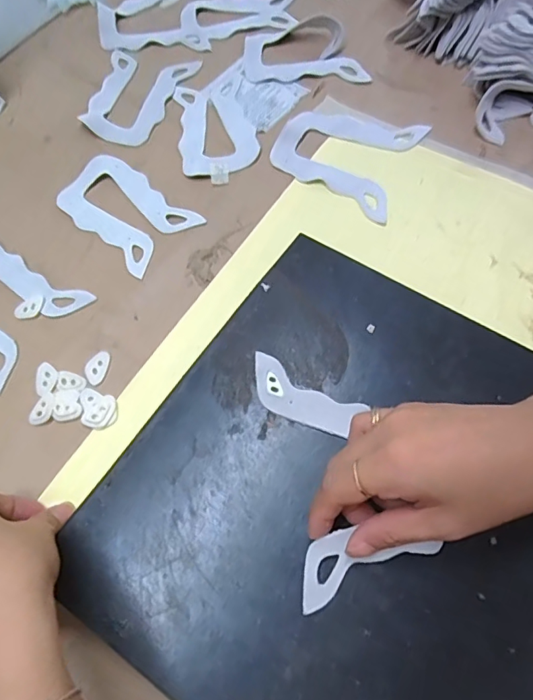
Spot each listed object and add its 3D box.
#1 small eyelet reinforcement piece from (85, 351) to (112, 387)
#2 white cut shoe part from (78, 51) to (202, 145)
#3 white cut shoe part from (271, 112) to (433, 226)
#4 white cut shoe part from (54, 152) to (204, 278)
[{"bbox_3d":[-0.129,0.013,0.370,0.016,0.004,0.026,5,67,5],"label":"small eyelet reinforcement piece"},{"bbox_3d":[-0.129,-0.254,0.485,0.094,0.007,0.122,11,68,8],"label":"white cut shoe part"},{"bbox_3d":[0.068,-0.178,0.438,0.119,0.009,0.107,22,70,12],"label":"white cut shoe part"},{"bbox_3d":[-0.124,-0.124,0.427,0.124,0.005,0.073,41,75,18],"label":"white cut shoe part"}]

